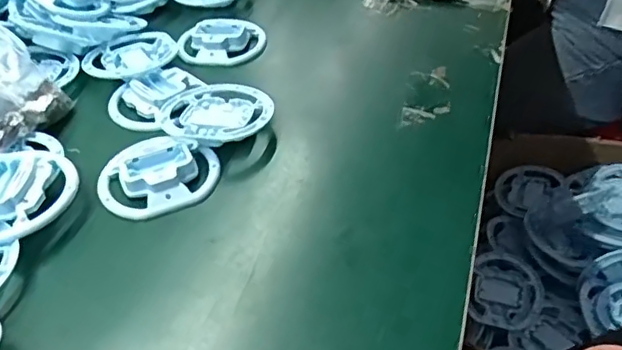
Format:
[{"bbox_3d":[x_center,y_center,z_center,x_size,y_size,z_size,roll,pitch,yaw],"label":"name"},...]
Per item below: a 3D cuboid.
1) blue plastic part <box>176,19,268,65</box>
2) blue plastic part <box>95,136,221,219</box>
[{"bbox_3d":[-0.100,-0.155,0.663,0.091,0.019,0.077,7,44,11],"label":"blue plastic part"},{"bbox_3d":[-0.129,0.001,0.491,0.102,0.020,0.074,-18,45,-15],"label":"blue plastic part"}]

